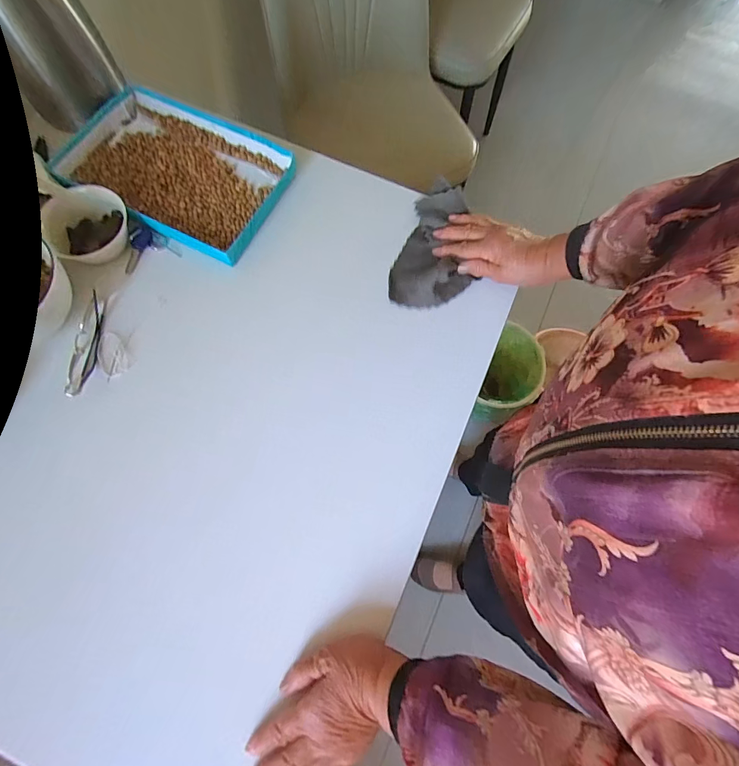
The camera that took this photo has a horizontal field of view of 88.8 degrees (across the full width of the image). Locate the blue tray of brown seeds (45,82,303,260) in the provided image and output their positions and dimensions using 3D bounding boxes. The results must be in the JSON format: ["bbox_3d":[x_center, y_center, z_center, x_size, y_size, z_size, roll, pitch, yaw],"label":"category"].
[{"bbox_3d":[-0.267,-0.295,0.529,0.283,0.040,0.189,24,73,5],"label":"blue tray of brown seeds"}]

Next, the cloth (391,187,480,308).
[{"bbox_3d":[0.091,-0.187,0.522,0.101,0.034,0.173,13,77,2],"label":"cloth"}]

